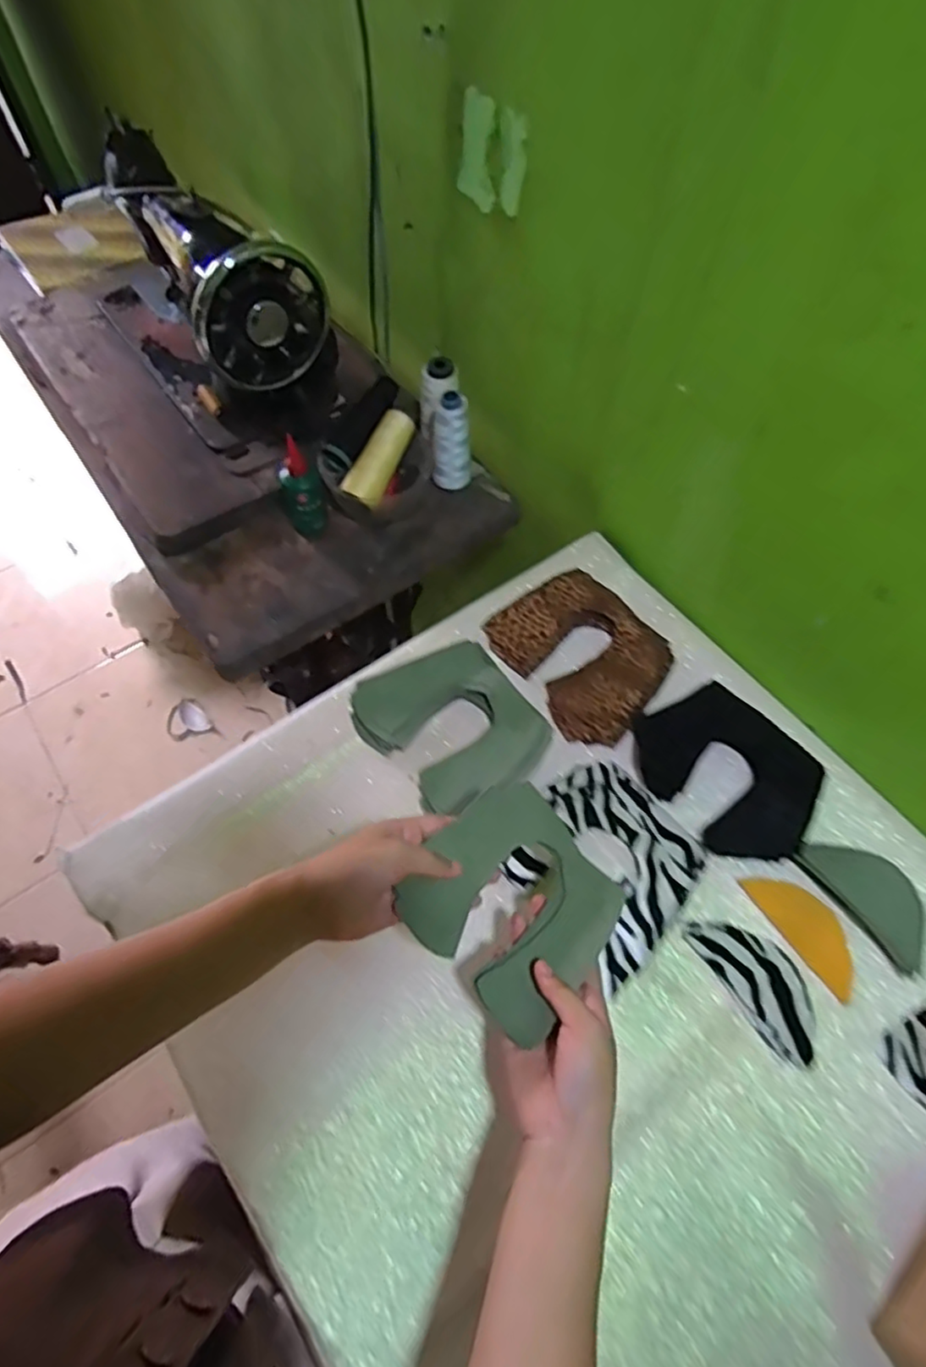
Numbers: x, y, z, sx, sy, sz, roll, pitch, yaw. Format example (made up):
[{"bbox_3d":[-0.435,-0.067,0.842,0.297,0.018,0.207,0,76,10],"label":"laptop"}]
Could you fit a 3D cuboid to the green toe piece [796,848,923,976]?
[{"bbox_3d":[0.341,0.170,0.536,0.061,0.009,0.112,-34,67,-18],"label":"green toe piece"}]

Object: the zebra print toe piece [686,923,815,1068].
[{"bbox_3d":[0.236,0.235,0.514,0.055,0.007,0.114,-29,66,-16],"label":"zebra print toe piece"}]

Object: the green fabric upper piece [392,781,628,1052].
[{"bbox_3d":[0.037,0.150,0.453,0.130,0.035,0.126,40,72,18],"label":"green fabric upper piece"}]

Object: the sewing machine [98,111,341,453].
[{"bbox_3d":[-0.308,-0.465,0.756,0.175,0.207,0.364,-33,67,-17],"label":"sewing machine"}]

